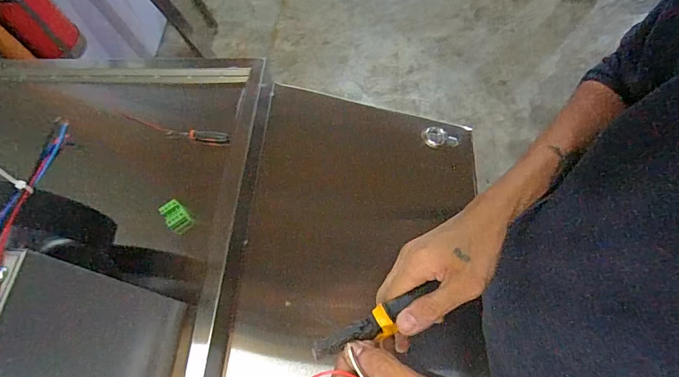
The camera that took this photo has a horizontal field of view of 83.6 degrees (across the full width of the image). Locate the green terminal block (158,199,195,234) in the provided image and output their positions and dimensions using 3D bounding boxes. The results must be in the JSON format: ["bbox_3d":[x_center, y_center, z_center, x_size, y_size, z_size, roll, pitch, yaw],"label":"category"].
[{"bbox_3d":[-0.190,0.033,0.442,0.024,0.019,0.036,-35,68,-12],"label":"green terminal block"}]

